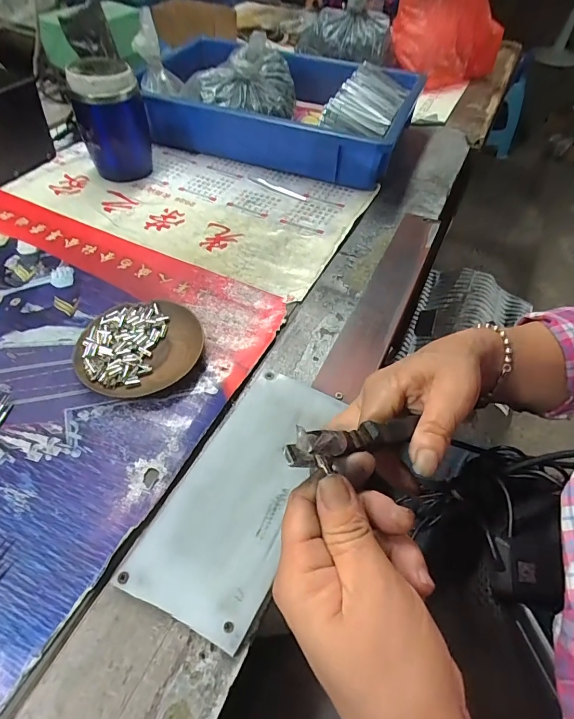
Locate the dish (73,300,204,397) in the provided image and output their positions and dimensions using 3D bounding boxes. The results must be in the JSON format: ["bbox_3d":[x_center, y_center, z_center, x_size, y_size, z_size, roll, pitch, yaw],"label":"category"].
[{"bbox_3d":[-0.141,-0.012,0.390,0.115,0.017,0.101,-27,59,-22],"label":"dish"}]

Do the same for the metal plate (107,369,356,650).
[{"bbox_3d":[-0.031,0.093,0.315,0.093,0.005,0.197,19,54,15],"label":"metal plate"}]

